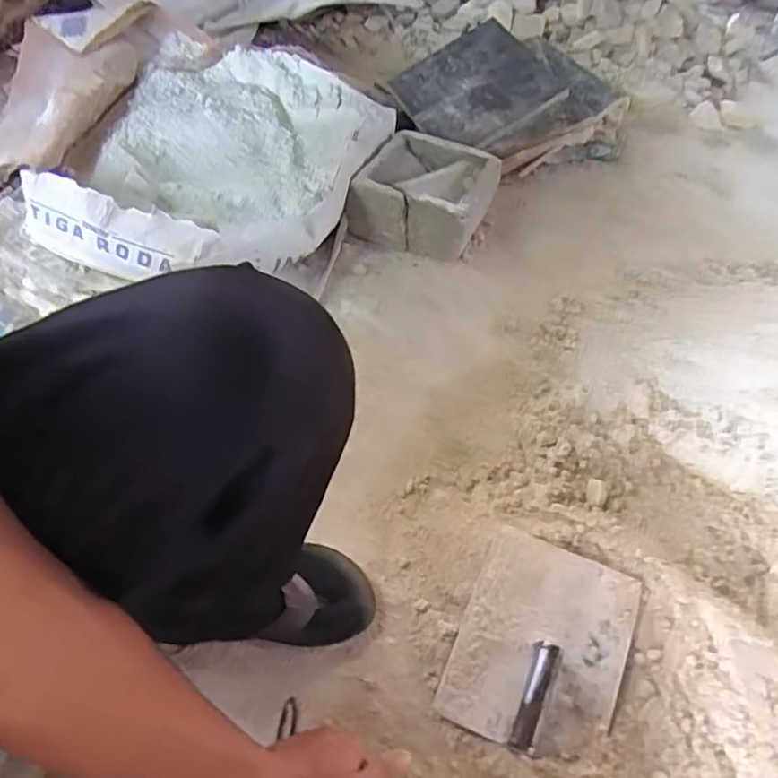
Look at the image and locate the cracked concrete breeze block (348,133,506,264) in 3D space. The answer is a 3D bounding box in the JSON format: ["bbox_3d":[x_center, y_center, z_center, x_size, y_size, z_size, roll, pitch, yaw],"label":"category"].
[{"bbox_3d":[0.062,-0.323,1.050,0.201,0.105,0.205,23,56,11],"label":"cracked concrete breeze block"}]

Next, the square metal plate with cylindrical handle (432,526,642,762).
[{"bbox_3d":[0.162,0.264,0.649,0.171,0.069,0.206,22,56,10],"label":"square metal plate with cylindrical handle"}]

